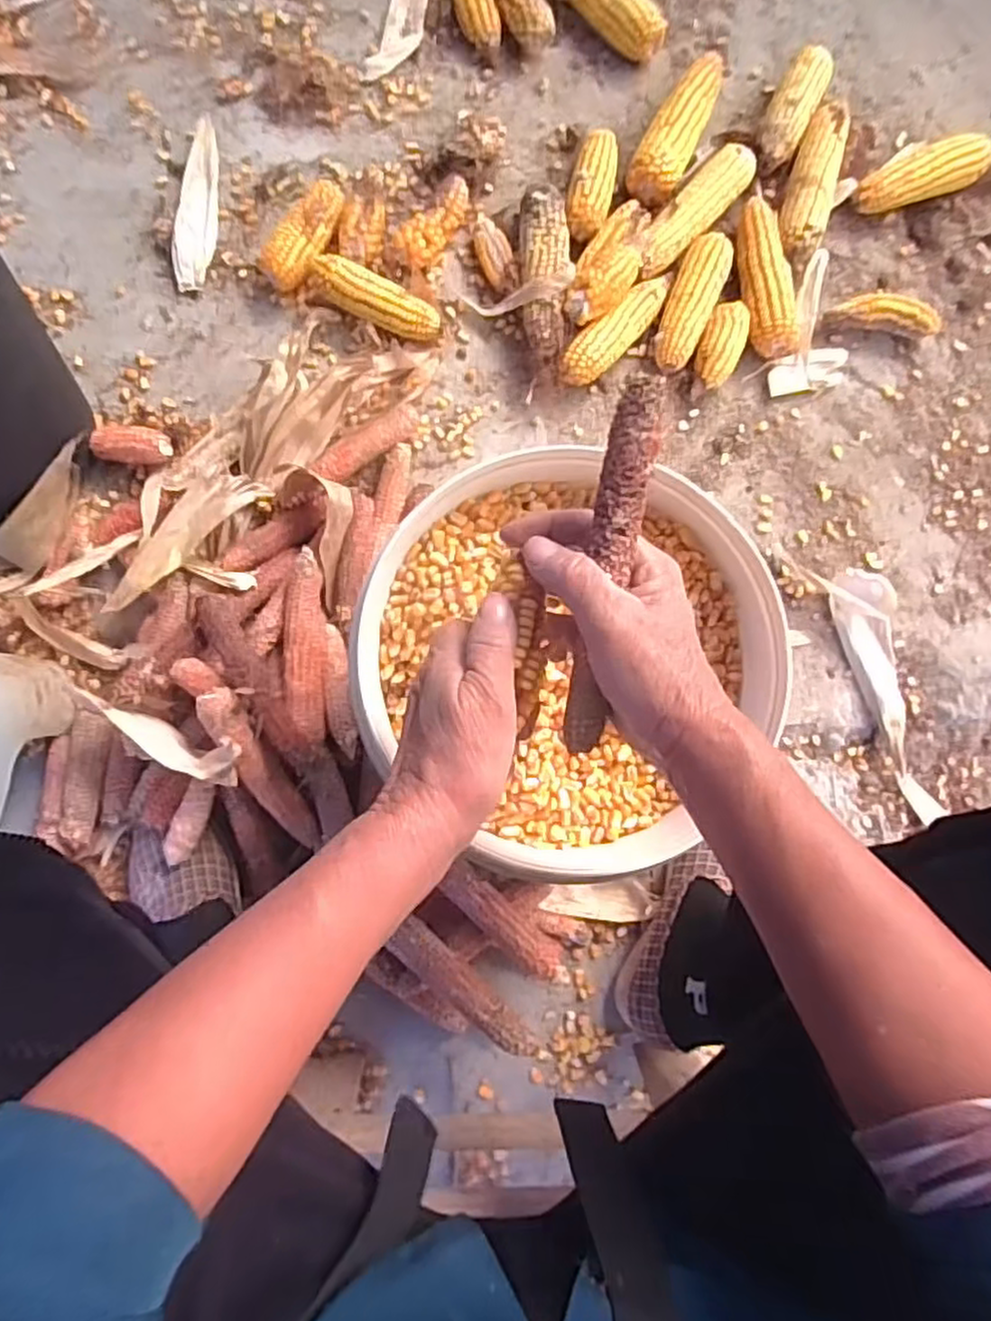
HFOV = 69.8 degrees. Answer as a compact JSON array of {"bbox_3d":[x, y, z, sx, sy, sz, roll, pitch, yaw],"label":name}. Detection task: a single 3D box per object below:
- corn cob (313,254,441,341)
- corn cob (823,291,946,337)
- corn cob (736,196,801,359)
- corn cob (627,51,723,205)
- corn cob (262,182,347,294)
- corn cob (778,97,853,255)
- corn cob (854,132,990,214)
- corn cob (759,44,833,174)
[{"bbox_3d":[-0.114,-0.343,0.682,0.131,0.041,0.042,32,81,2],"label":"corn cob"},{"bbox_3d":[0.398,-0.349,0.720,0.123,0.038,0.030,9,81,-2],"label":"corn cob"},{"bbox_3d":[0.270,-0.385,0.716,0.051,0.042,0.167,-3,81,-3],"label":"corn cob"},{"bbox_3d":[0.189,-0.551,0.737,0.049,0.052,0.180,25,81,1],"label":"corn cob"},{"bbox_3d":[-0.182,-0.411,0.690,0.053,0.038,0.113,34,81,3],"label":"corn cob"},{"bbox_3d":[0.328,-0.496,0.738,0.046,0.048,0.171,17,80,0],"label":"corn cob"},{"bbox_3d":[0.444,-0.506,0.743,0.143,0.044,0.054,-22,83,-6],"label":"corn cob"},{"bbox_3d":[0.309,-0.574,0.749,0.048,0.051,0.144,29,81,2],"label":"corn cob"}]

